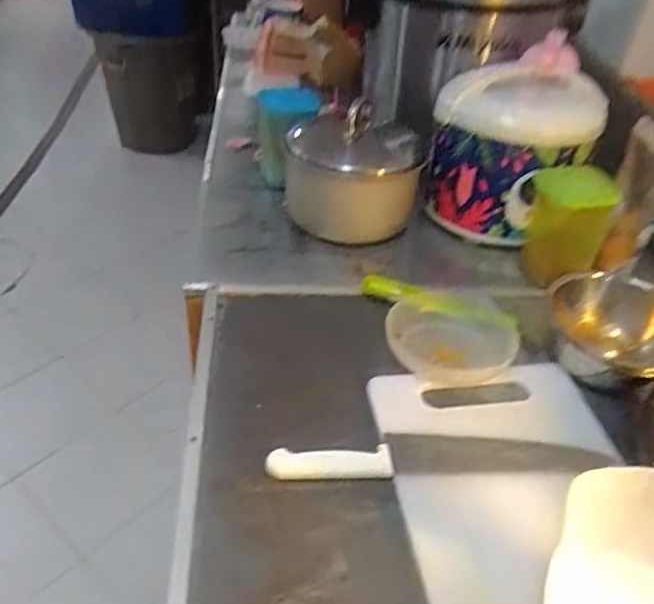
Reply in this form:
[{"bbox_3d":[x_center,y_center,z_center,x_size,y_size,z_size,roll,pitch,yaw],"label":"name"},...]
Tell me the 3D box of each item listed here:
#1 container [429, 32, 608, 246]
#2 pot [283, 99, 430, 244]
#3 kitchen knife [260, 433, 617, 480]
[{"bbox_3d":[0.298,-0.257,0.904,0.217,0.243,0.229,20,41,17],"label":"container"},{"bbox_3d":[0.049,-0.243,0.952,0.204,0.181,0.247,7,39,2],"label":"pot"},{"bbox_3d":[0.113,0.158,0.593,0.341,0.014,0.053,1,40,-3],"label":"kitchen knife"}]

